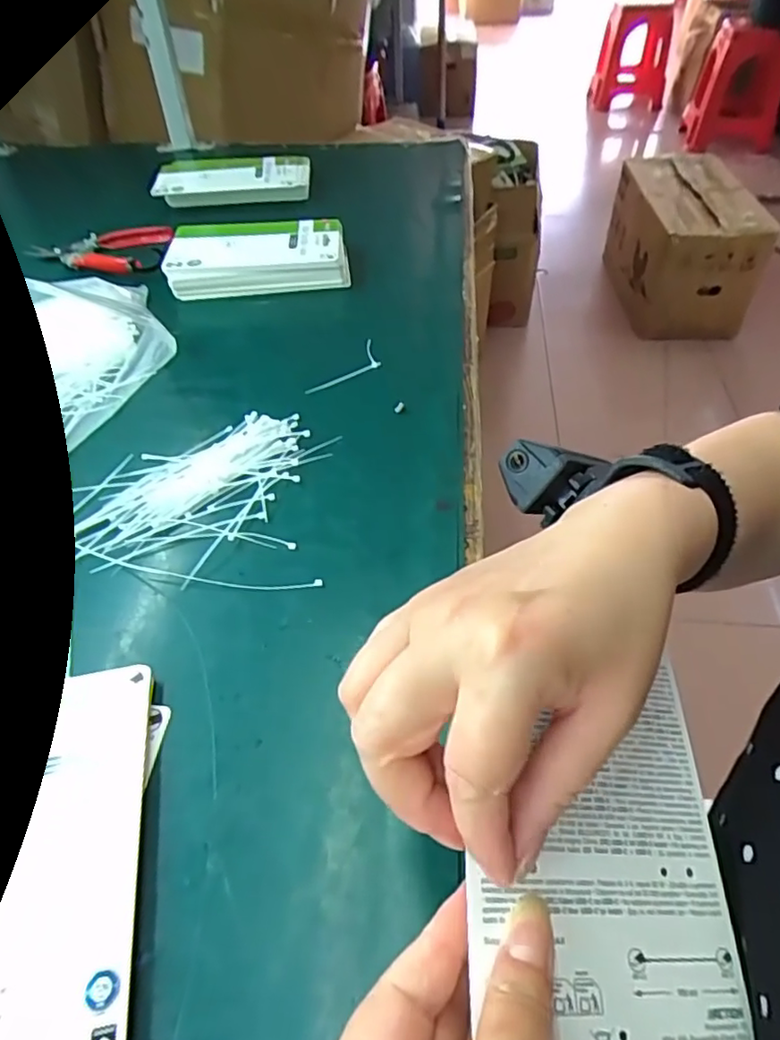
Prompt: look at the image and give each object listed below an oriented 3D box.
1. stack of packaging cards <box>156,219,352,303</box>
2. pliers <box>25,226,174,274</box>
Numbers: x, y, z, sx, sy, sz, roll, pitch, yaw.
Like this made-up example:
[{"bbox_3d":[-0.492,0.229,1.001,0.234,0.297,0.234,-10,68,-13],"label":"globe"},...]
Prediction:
[{"bbox_3d":[-0.141,-0.285,0.649,0.187,0.034,0.107,-6,49,-2],"label":"stack of packaging cards"},{"bbox_3d":[-0.331,-0.302,0.682,0.157,0.016,0.103,-4,49,0],"label":"pliers"}]

